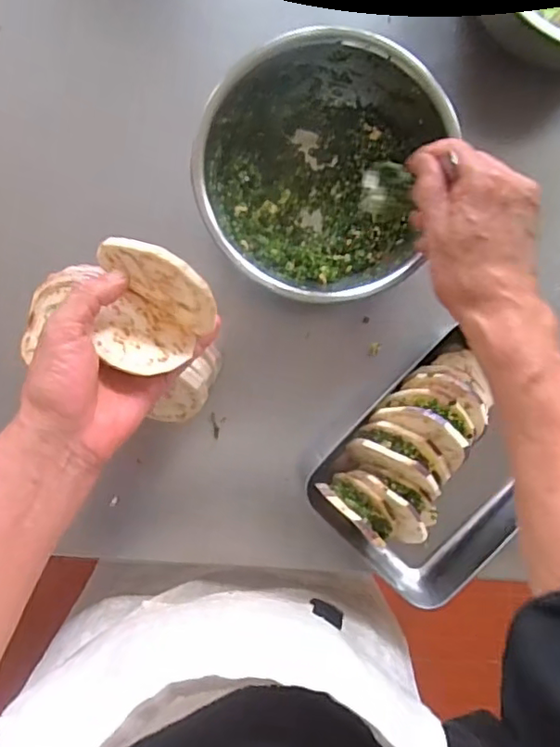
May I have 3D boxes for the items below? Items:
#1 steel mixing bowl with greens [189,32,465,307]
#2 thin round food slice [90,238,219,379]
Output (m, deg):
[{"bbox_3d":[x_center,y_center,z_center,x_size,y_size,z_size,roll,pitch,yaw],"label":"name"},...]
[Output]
[{"bbox_3d":[0.035,-0.188,0.556,0.211,0.095,0.219,4,93,-3],"label":"steel mixing bowl with greens"},{"bbox_3d":[-0.099,-0.050,0.424,0.089,0.060,0.082,39,93,-3],"label":"thin round food slice"}]

